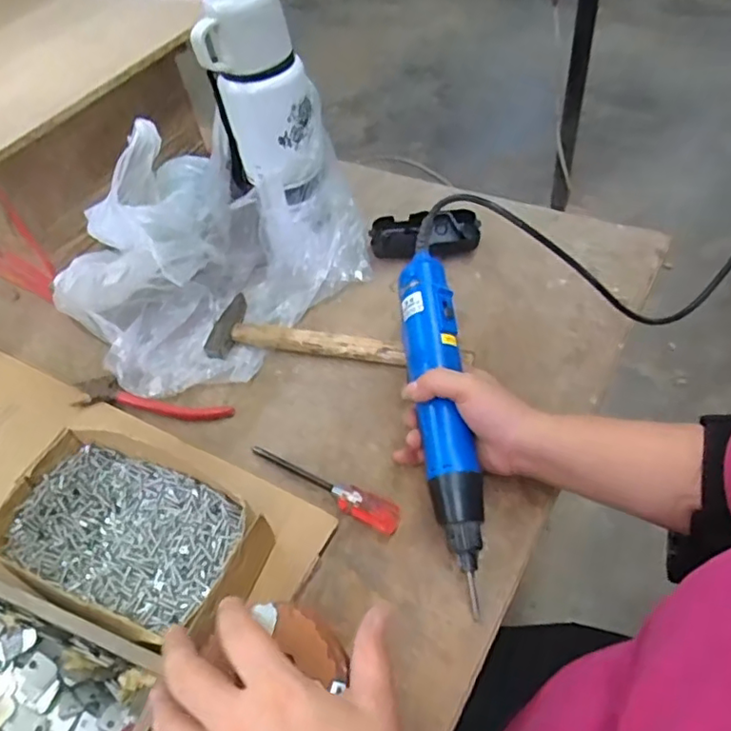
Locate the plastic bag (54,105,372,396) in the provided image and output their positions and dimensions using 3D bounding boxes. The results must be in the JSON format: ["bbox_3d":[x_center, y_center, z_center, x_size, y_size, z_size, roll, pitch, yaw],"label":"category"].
[{"bbox_3d":[-0.146,-0.112,0.566,0.185,0.142,0.274,33,60,29],"label":"plastic bag"}]

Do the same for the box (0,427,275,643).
[{"bbox_3d":[-0.160,0.120,0.422,0.200,0.058,0.117,17,54,19],"label":"box"}]

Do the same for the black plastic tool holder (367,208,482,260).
[{"bbox_3d":[0.062,-0.136,0.629,0.110,0.037,0.053,0,50,6],"label":"black plastic tool holder"}]

